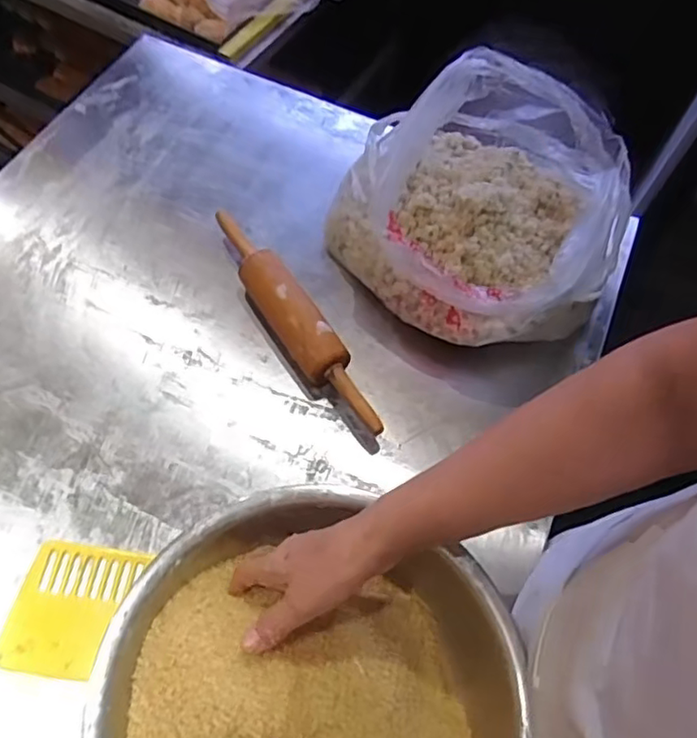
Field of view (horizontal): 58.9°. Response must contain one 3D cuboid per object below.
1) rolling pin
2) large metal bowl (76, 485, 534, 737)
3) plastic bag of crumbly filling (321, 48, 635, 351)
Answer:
[{"bbox_3d":[-0.067,-0.062,0.719,0.059,0.061,0.337,-26,66,-17],"label":"rolling pin"},{"bbox_3d":[-0.031,0.261,0.492,0.328,0.088,0.310,2,61,-3],"label":"large metal bowl"},{"bbox_3d":[0.163,-0.186,0.738,0.294,0.178,0.309,-32,69,-19],"label":"plastic bag of crumbly filling"}]

